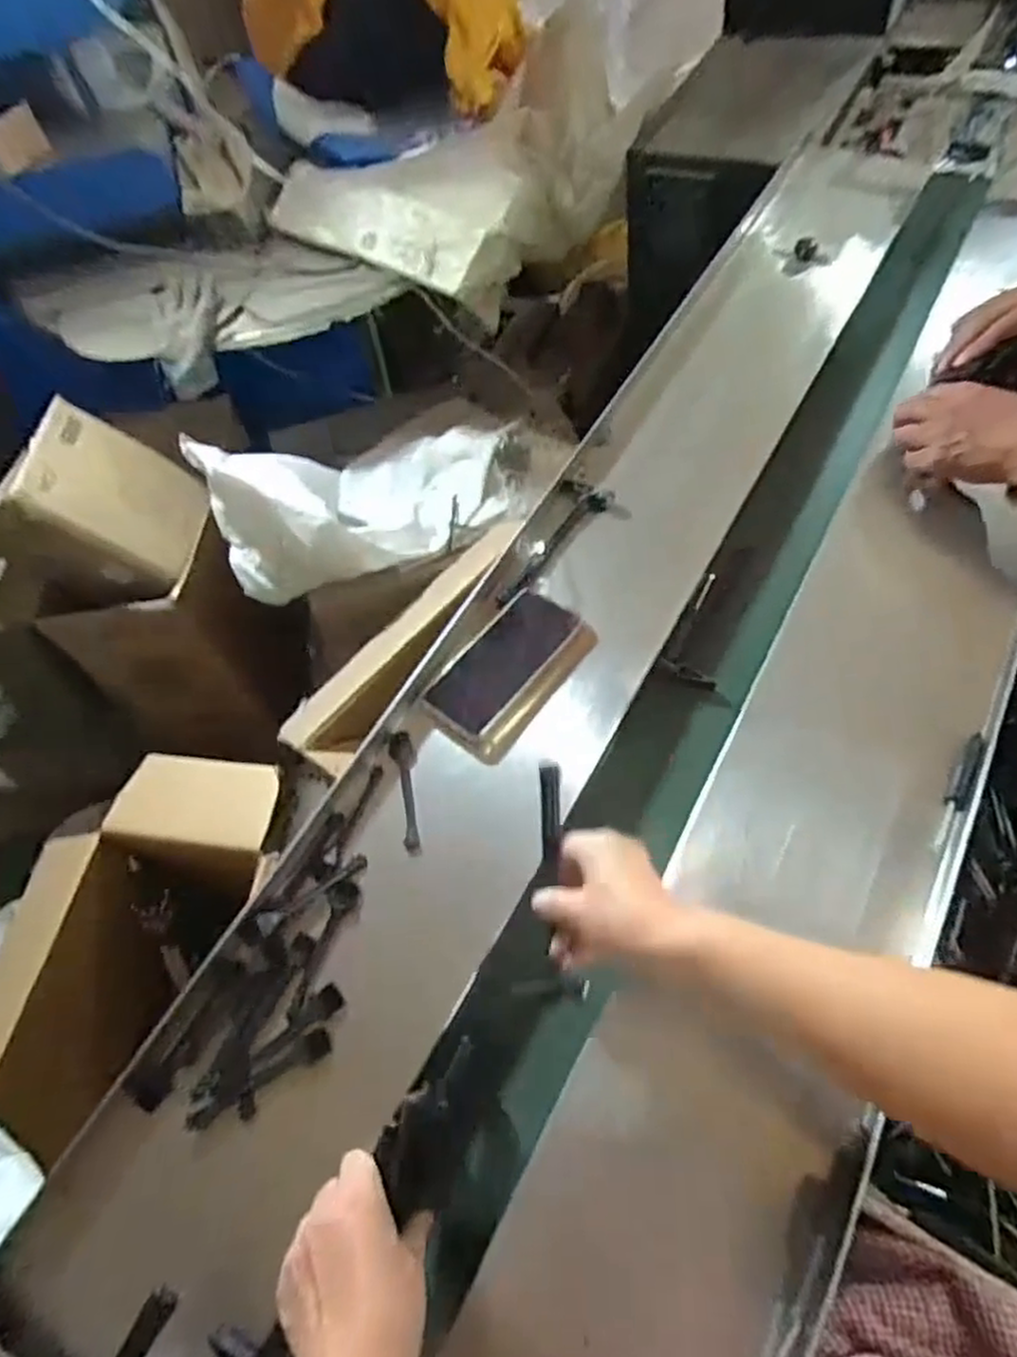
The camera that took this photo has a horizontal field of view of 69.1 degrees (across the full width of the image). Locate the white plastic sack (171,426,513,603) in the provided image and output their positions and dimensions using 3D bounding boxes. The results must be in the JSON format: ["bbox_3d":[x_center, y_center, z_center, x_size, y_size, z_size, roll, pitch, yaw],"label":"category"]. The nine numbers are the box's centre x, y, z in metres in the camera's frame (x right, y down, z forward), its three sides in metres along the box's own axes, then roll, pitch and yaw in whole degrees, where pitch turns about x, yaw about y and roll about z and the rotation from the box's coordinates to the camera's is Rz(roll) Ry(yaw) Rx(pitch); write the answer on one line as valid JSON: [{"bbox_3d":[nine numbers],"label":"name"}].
[{"bbox_3d":[-0.234,-0.305,1.222,0.499,0.188,0.292,-20,58,-2],"label":"white plastic sack"}]

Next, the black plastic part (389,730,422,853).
[{"bbox_3d":[-0.088,0.096,0.649,0.022,0.011,0.111,-16,57,0],"label":"black plastic part"}]

